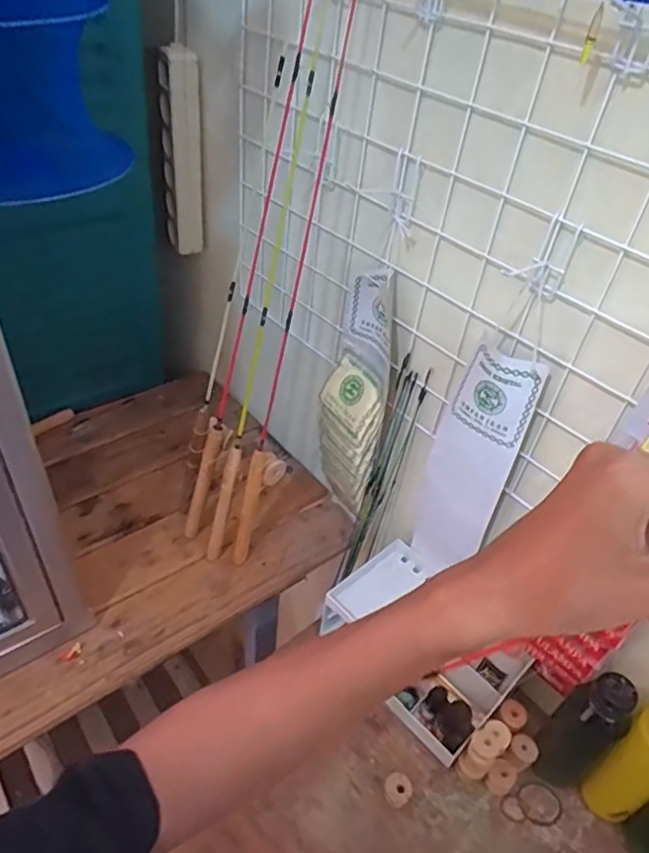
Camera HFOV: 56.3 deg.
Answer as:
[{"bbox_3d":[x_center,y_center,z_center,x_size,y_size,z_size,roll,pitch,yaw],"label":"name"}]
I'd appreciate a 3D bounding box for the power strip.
[{"bbox_3d":[-0.208,-0.391,0.883,0.056,0.269,0.047,-3,42,-12],"label":"power strip"}]

